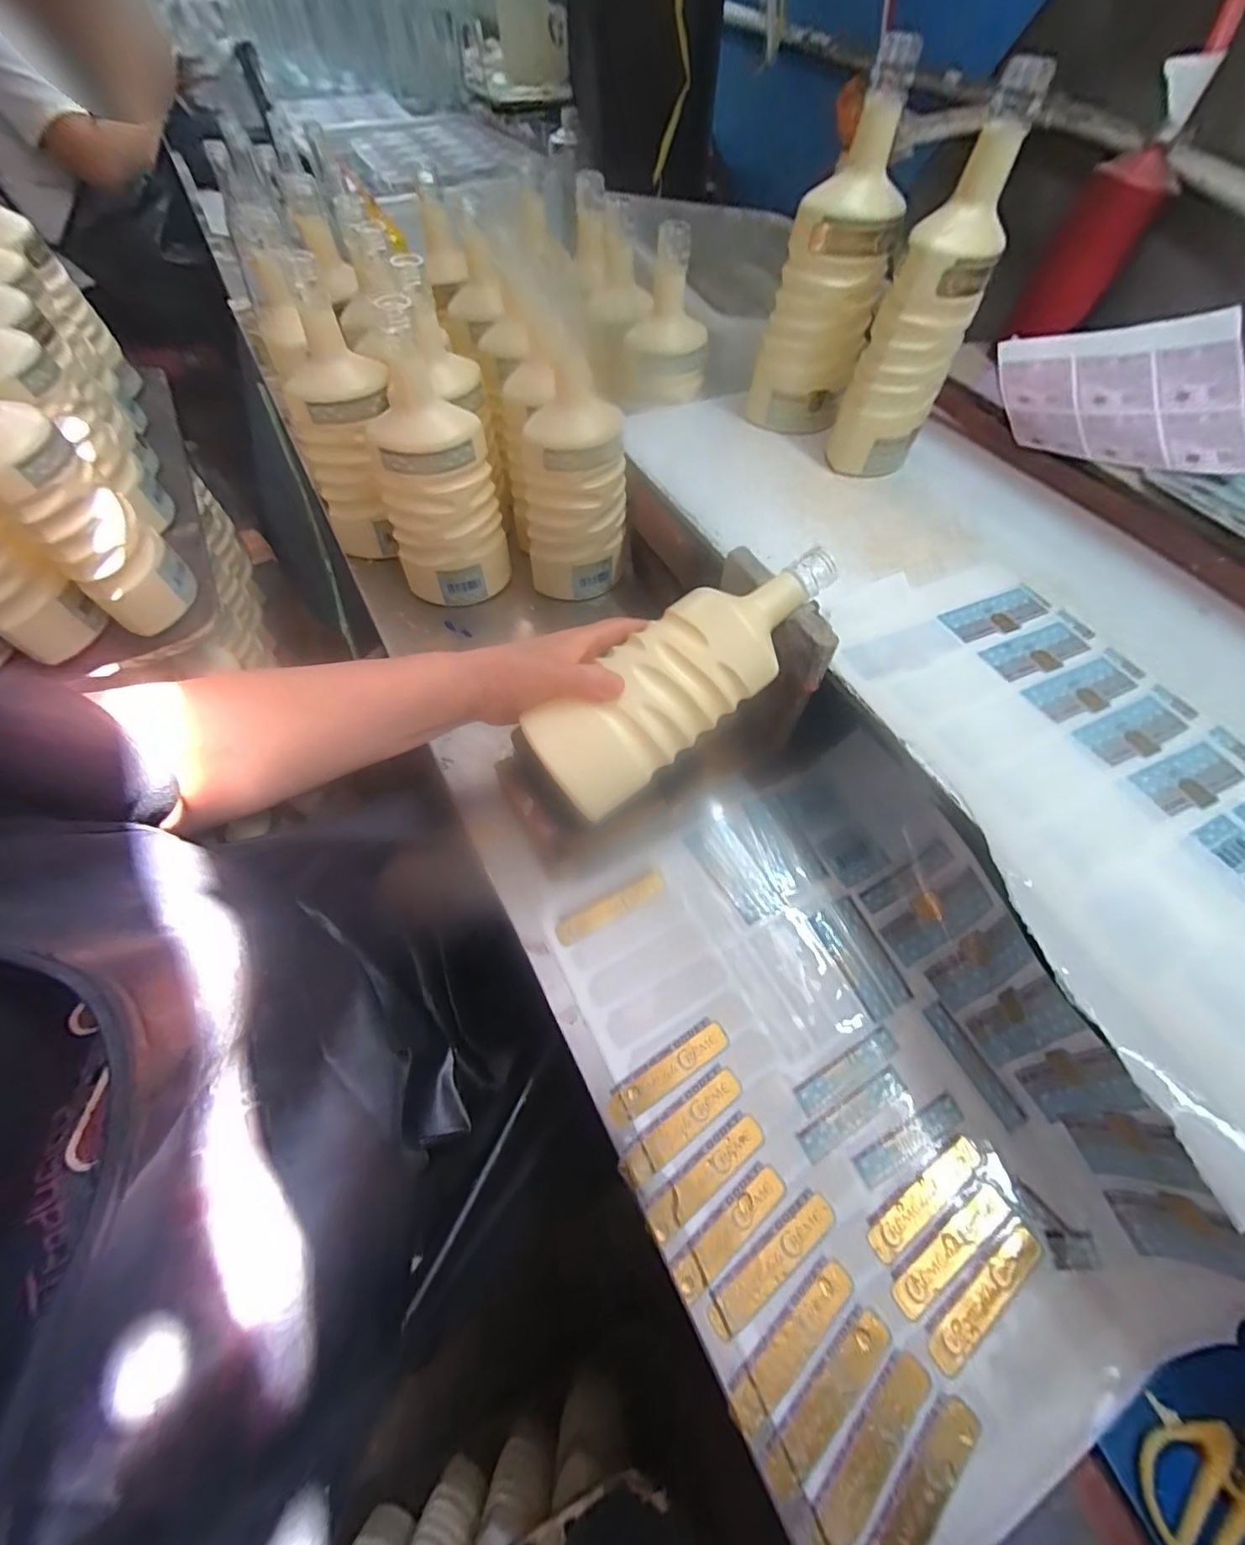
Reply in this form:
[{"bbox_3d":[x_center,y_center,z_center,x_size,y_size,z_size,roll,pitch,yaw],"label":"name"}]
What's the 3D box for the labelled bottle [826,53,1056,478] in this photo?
[{"bbox_3d":[0.250,-0.382,0.458,0.079,0.241,0.065,22,64,12],"label":"labelled bottle"}]

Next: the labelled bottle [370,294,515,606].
[{"bbox_3d":[-0.173,-0.272,0.511,0.080,0.243,0.084,22,64,12],"label":"labelled bottle"}]

